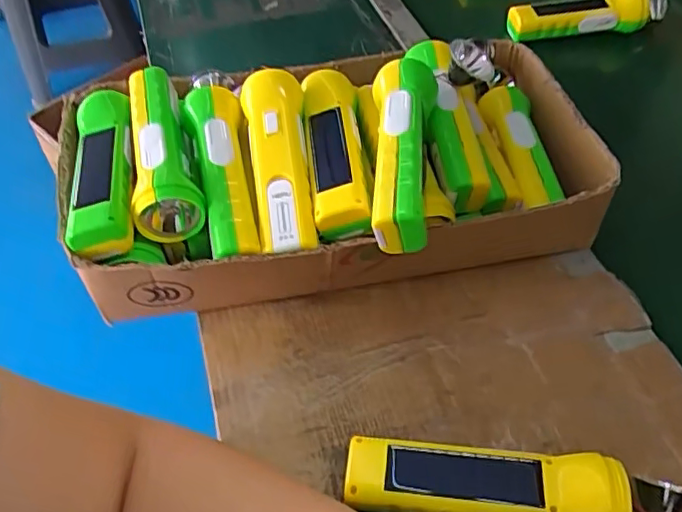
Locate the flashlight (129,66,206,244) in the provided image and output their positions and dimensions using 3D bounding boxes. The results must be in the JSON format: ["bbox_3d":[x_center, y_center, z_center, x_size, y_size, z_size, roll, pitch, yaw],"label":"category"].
[{"bbox_3d":[-0.143,-0.088,0.472,0.049,0.050,0.159,-10,51,-8],"label":"flashlight"}]

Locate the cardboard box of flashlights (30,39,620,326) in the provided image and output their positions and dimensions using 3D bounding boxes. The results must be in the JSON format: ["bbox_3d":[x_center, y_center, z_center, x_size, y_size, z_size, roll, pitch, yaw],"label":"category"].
[{"bbox_3d":[-0.003,-0.078,0.494,0.437,0.115,0.242,-8,51,-7],"label":"cardboard box of flashlights"}]

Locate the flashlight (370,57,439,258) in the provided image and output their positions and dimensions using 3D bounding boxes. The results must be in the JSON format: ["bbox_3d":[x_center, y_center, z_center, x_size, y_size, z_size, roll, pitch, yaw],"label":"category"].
[{"bbox_3d":[0.047,-0.085,0.435,0.046,0.046,0.170,4,50,3],"label":"flashlight"}]

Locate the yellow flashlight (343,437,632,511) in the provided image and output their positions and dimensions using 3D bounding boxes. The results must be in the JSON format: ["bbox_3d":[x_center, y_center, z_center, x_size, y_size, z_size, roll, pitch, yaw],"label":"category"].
[{"bbox_3d":[0.086,0.144,0.358,0.163,0.042,0.044,6,50,4],"label":"yellow flashlight"}]

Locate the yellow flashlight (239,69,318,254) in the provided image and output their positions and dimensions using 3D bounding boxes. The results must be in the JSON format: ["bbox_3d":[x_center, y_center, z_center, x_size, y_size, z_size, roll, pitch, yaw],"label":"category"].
[{"bbox_3d":[-0.047,-0.071,0.462,0.050,0.045,0.163,-5,64,-12],"label":"yellow flashlight"}]

